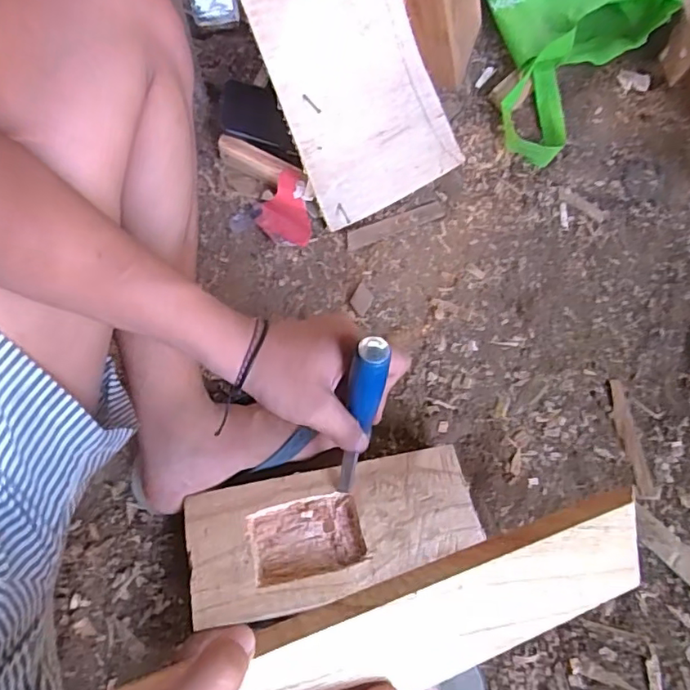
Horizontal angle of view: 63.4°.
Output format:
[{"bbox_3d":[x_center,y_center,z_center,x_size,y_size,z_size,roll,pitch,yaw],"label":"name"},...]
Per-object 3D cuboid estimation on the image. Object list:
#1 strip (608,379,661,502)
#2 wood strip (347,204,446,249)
[{"bbox_3d":[0.312,0.102,0.611,0.024,0.004,0.131,-8,66,-3],"label":"strip"},{"bbox_3d":[0.064,-0.151,0.703,0.134,0.009,0.025,-23,68,-9],"label":"wood strip"}]

